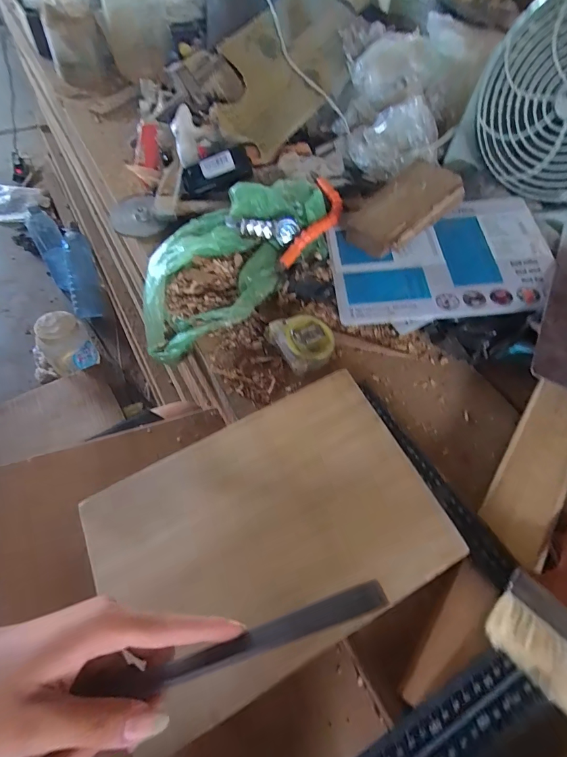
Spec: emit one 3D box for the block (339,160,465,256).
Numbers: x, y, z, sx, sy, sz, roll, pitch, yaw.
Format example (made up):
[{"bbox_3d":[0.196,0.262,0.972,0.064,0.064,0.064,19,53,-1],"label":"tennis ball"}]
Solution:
[{"bbox_3d":[0.167,-0.238,0.533,0.184,0.051,0.084,-39,68,-23],"label":"block"}]

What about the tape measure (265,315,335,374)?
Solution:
[{"bbox_3d":[0.024,-0.043,0.441,0.065,0.033,0.069,-21,61,-20],"label":"tape measure"}]

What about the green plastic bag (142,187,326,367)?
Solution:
[{"bbox_3d":[-0.069,-0.156,0.518,0.167,0.093,0.313,41,66,20],"label":"green plastic bag"}]

